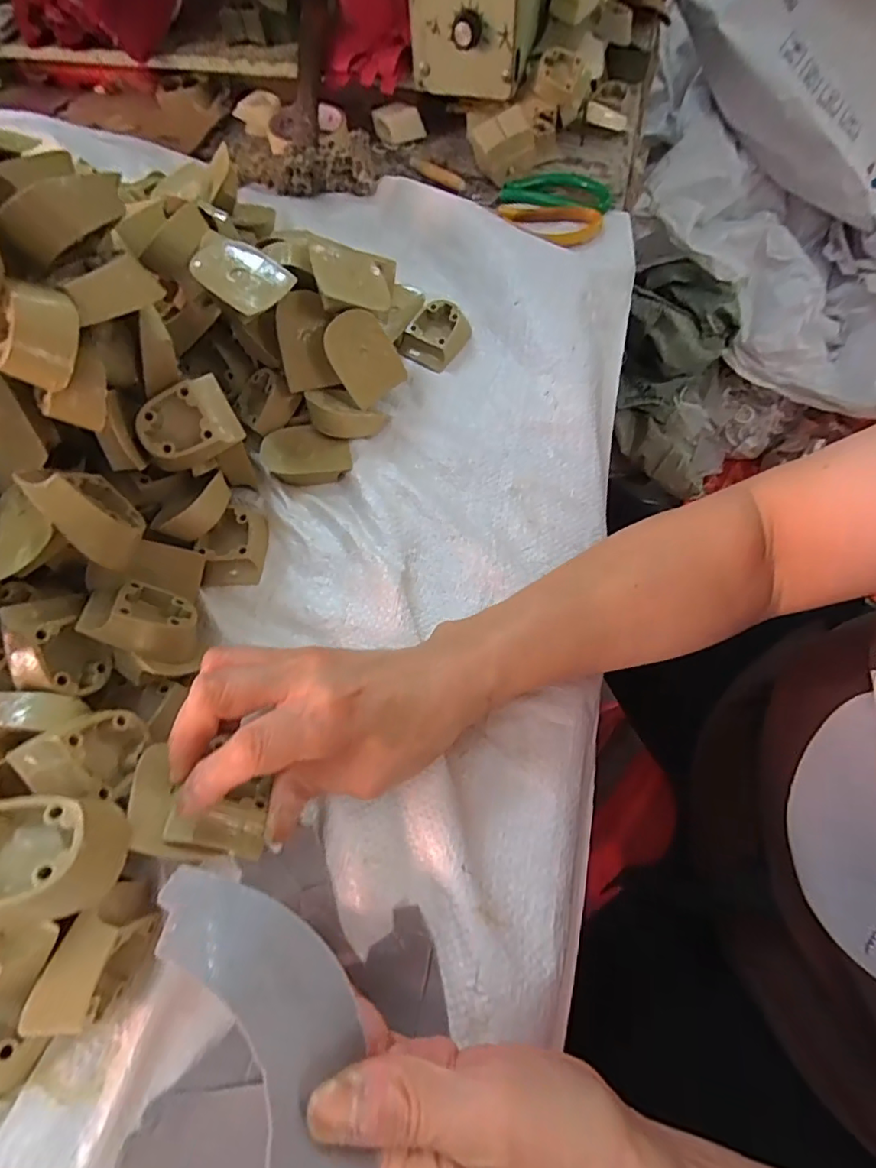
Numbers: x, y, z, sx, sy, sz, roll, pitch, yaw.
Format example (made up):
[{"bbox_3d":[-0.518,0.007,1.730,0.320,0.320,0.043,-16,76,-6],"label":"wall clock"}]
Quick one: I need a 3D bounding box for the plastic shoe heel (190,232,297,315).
[{"bbox_3d":[-0.116,-0.181,0.321,0.055,0.016,0.040,30,66,15],"label":"plastic shoe heel"}]

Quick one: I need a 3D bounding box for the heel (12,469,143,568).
[{"bbox_3d":[-0.170,-0.036,0.272,0.054,0.041,0.027,36,109,-10],"label":"heel"}]

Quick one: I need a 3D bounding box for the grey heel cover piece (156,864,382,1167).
[{"bbox_3d":[-0.043,0.138,0.158,0.046,0.011,0.130,-15,49,-28],"label":"grey heel cover piece"}]

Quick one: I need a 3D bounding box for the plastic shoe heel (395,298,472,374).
[{"bbox_3d":[-0.002,-0.192,0.423,0.045,0.022,0.046,31,66,16],"label":"plastic shoe heel"}]

